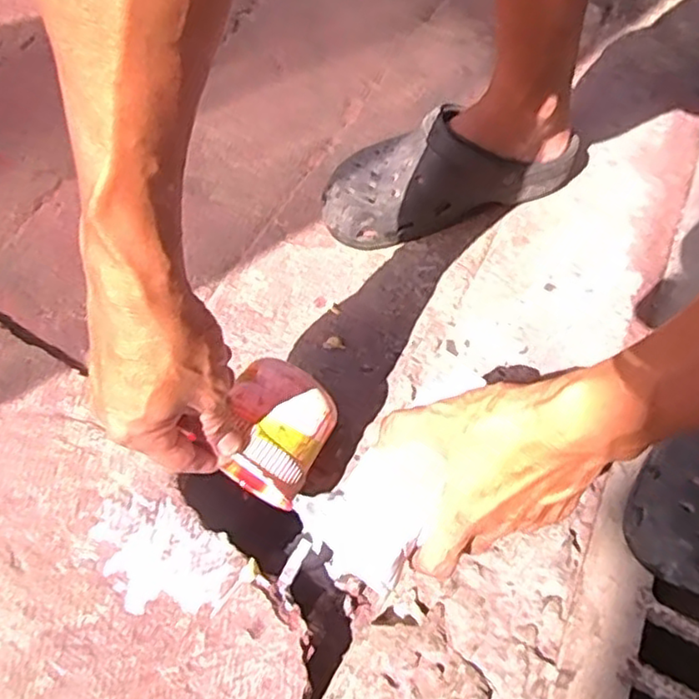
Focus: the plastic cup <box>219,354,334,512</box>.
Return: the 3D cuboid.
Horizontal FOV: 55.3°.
[{"bbox_3d":[-0.054,0.067,0.484,0.067,0.085,0.079,20,57,12],"label":"plastic cup"}]

